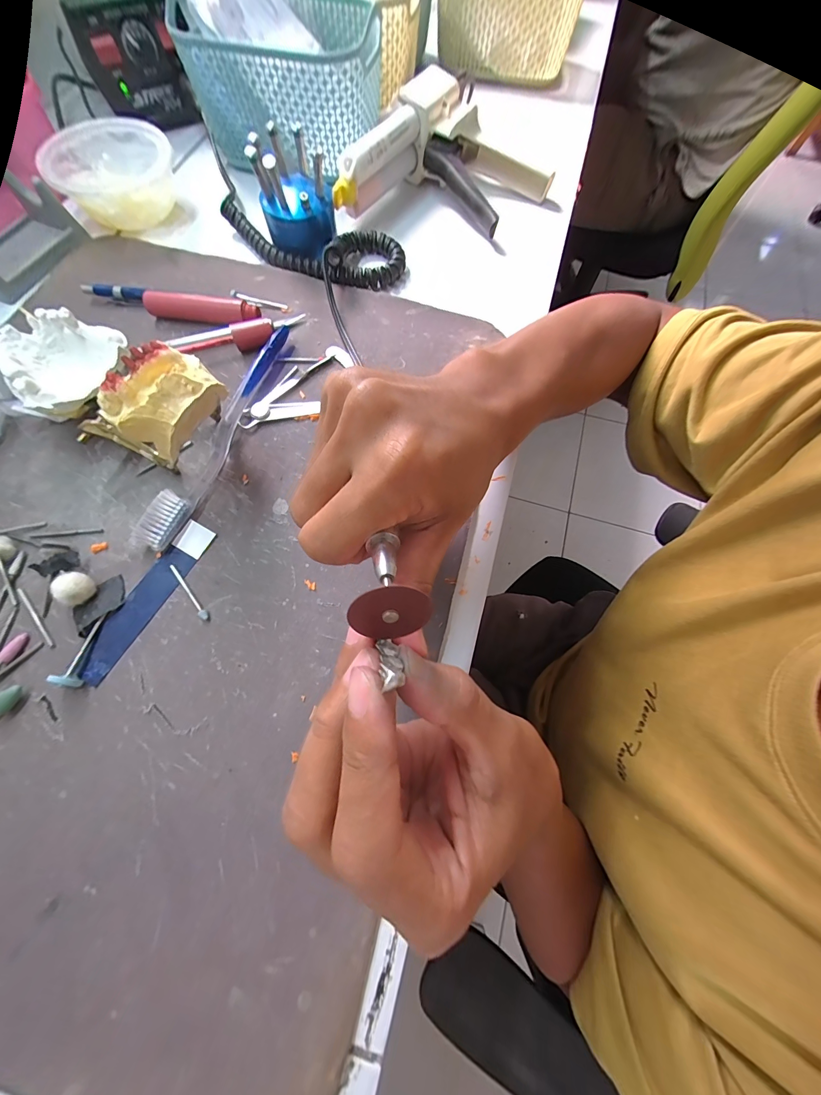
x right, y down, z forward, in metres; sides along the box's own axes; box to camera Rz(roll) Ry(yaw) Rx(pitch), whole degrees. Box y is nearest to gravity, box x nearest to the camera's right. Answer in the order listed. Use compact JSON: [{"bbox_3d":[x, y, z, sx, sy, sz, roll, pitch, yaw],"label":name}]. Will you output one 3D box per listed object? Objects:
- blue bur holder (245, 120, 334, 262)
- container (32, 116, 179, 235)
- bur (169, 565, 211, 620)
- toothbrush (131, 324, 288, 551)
[{"bbox_3d":[-0.095,-0.290,0.292,0.057,0.065,0.061,-18,73,-8],"label":"blue bur holder"},{"bbox_3d":[-0.261,-0.332,0.317,0.099,0.040,0.099,1,71,-2],"label":"container"},{"bbox_3d":[-0.133,0.027,0.211,0.004,0.004,0.042,-41,77,-14],"label":"bur"},{"bbox_3d":[-0.126,-0.084,0.245,0.017,0.014,0.188,20,72,5],"label":"toothbrush"}]

